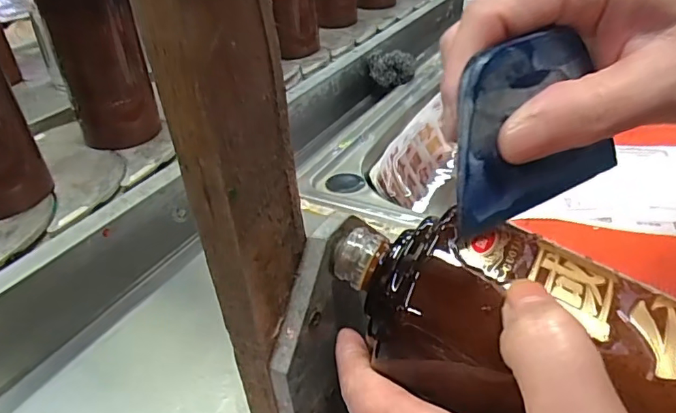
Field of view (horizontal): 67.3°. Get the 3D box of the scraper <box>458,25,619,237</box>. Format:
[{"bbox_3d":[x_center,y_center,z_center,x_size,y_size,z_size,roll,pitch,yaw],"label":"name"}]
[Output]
[{"bbox_3d":[0.069,-0.028,0.178,0.074,0.058,0.004,-22,22,-23],"label":"scraper"}]

